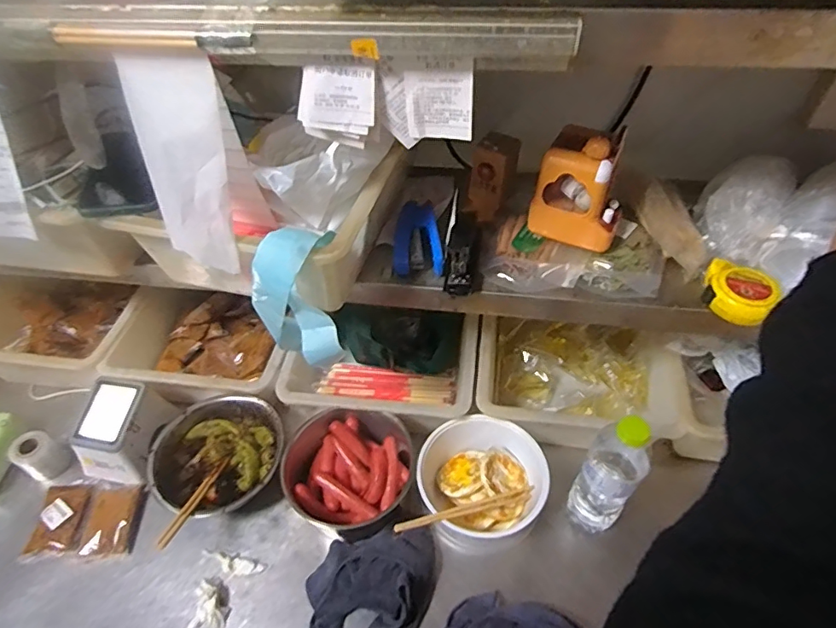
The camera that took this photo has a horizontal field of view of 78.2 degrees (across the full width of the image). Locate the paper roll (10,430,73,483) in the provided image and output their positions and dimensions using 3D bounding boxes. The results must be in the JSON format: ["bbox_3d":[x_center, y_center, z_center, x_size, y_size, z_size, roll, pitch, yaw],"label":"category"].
[{"bbox_3d":[-0.567,0.208,0.766,0.059,0.061,0.058,21,53,21],"label":"paper roll"}]

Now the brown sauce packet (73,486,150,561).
[{"bbox_3d":[-0.426,0.288,0.717,0.075,0.010,0.090,-1,48,3],"label":"brown sauce packet"}]

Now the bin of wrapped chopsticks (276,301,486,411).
[{"bbox_3d":[-0.052,0.072,0.810,0.286,0.081,0.213,2,48,6],"label":"bin of wrapped chopsticks"}]

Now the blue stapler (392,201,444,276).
[{"bbox_3d":[-0.001,-0.095,0.625,0.057,0.022,0.114,-4,48,1],"label":"blue stapler"}]

